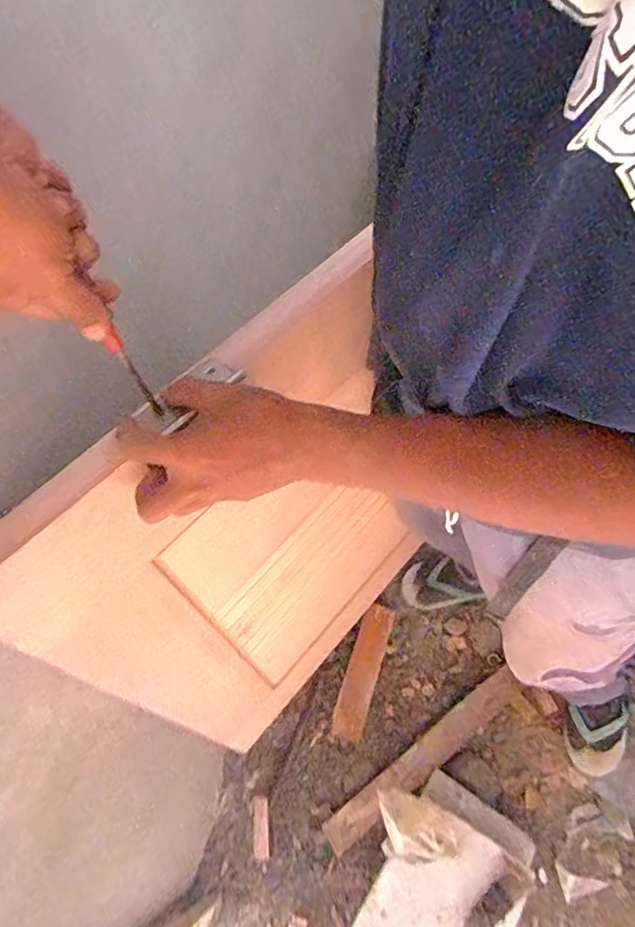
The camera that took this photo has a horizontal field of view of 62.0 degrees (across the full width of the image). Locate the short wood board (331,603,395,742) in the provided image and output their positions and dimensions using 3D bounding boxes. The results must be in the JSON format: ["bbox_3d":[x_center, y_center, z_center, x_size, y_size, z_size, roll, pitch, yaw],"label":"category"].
[{"bbox_3d":[0.099,0.435,1.119,0.063,0.015,0.276,14,66,16],"label":"short wood board"}]

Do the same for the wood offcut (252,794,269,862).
[{"bbox_3d":[-0.110,0.708,1.028,0.030,0.015,0.102,-10,62,4],"label":"wood offcut"}]

